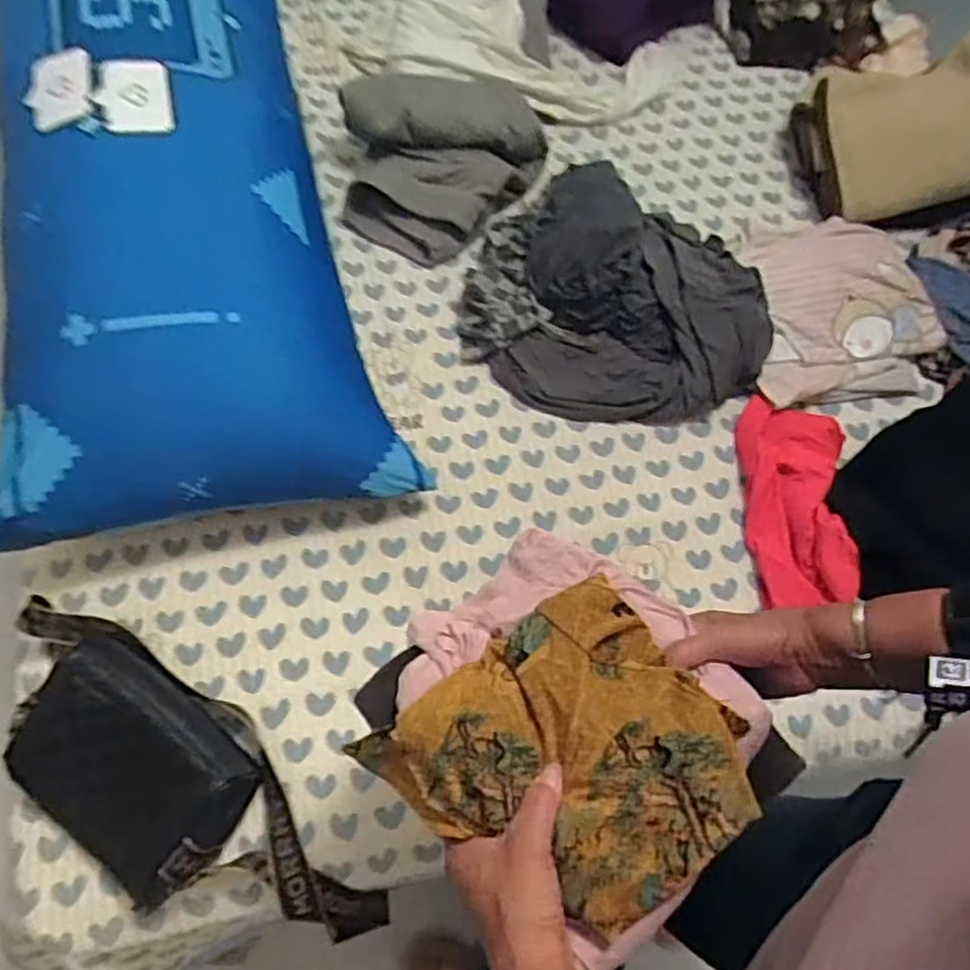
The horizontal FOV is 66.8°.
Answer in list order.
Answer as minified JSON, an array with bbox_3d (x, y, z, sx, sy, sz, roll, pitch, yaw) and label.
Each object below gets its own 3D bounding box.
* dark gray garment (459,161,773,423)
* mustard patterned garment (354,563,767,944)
[{"bbox_3d":[0.183,-0.260,1.005,0.405,0.087,0.373,14,65,3],"label":"dark gray garment"},{"bbox_3d":[0.059,0.190,0.504,0.209,0.062,0.193,-33,71,-17],"label":"mustard patterned garment"}]

